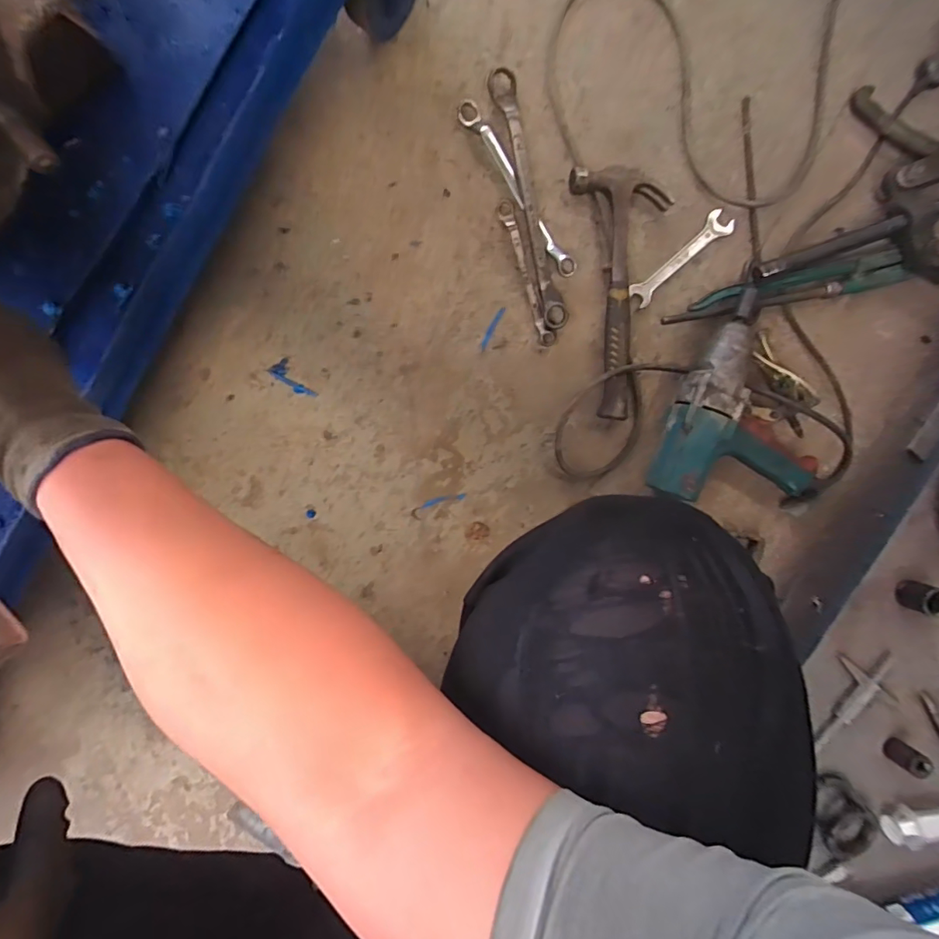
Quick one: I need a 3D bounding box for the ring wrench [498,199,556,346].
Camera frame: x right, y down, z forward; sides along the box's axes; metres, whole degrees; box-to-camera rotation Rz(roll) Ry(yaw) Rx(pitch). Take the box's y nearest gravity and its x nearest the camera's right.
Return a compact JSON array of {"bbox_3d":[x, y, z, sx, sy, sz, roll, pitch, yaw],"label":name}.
[{"bbox_3d":[0.077,-0.261,0.653,0.019,0.013,0.196,-19,95,-3],"label":"ring wrench"}]

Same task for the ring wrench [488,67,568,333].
[{"bbox_3d":[0.080,-0.350,0.638,0.033,0.032,0.332,-14,95,-3],"label":"ring wrench"}]

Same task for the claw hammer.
[{"bbox_3d":[0.216,-0.235,0.650,0.125,0.032,0.322,-9,95,-4],"label":"claw hammer"}]

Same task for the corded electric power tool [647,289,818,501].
[{"bbox_3d":[0.385,-0.066,0.662,0.221,0.075,0.282,26,92,-6],"label":"corded electric power tool"}]

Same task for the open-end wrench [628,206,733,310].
[{"bbox_3d":[0.293,-0.291,0.669,0.173,0.010,0.036,-41,96,-1],"label":"open-end wrench"}]

